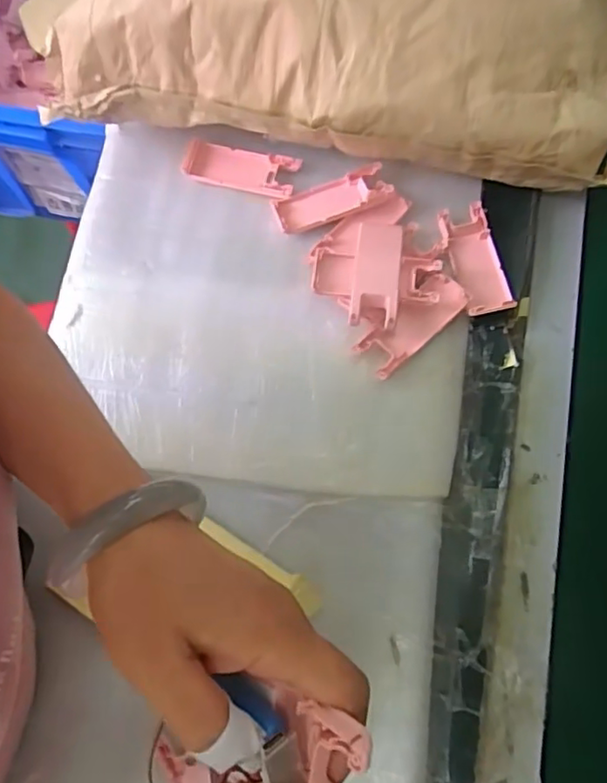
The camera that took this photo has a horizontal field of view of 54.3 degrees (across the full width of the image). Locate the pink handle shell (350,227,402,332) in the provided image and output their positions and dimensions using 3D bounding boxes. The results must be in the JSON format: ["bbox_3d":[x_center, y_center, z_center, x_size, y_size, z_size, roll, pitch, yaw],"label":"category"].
[{"bbox_3d":[0.061,-0.099,0.490,0.037,0.017,0.099,7,74,4],"label":"pink handle shell"}]

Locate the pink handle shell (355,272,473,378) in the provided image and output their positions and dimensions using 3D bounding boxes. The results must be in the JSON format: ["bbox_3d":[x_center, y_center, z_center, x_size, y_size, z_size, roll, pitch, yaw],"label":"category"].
[{"bbox_3d":[0.091,-0.056,0.490,0.101,0.016,0.037,-42,77,-10],"label":"pink handle shell"}]

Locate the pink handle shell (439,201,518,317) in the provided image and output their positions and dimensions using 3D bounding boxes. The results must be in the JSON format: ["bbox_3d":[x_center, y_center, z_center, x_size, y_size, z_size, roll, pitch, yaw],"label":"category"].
[{"bbox_3d":[0.148,-0.112,0.510,0.041,0.020,0.102,-11,74,-1],"label":"pink handle shell"}]

